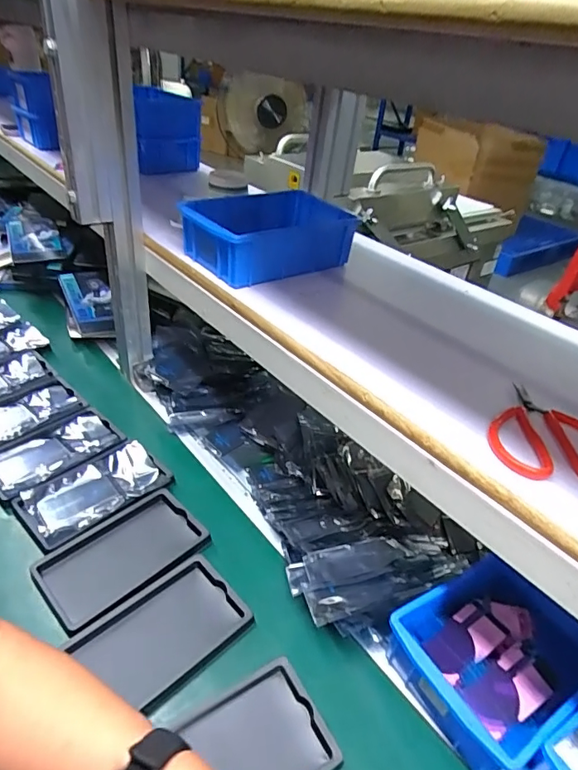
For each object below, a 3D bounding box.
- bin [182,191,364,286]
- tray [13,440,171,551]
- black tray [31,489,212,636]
[{"bbox_3d":[-0.027,-0.186,0.619,0.189,0.062,0.132,-18,42,-32],"label":"bin"},{"bbox_3d":[-0.226,0.126,0.587,0.157,0.014,0.093,-23,45,-36],"label":"tray"},{"bbox_3d":[-0.172,0.175,0.519,0.158,0.011,0.099,-23,45,-36],"label":"black tray"}]

